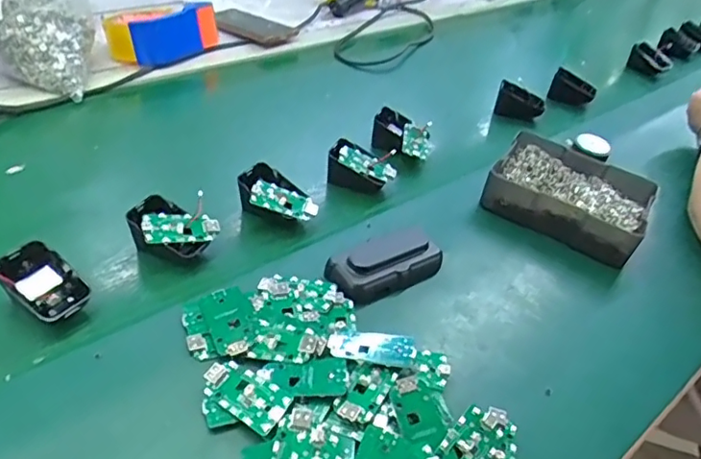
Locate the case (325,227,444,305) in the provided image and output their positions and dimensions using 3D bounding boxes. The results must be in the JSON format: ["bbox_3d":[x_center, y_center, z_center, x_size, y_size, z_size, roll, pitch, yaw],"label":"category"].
[{"bbox_3d":[0.035,0.029,0.492,0.103,0.023,0.050,-20,47,-28],"label":"case"}]

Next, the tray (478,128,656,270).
[{"bbox_3d":[0.236,-0.041,0.591,0.155,0.043,0.118,27,44,22],"label":"tray"}]

